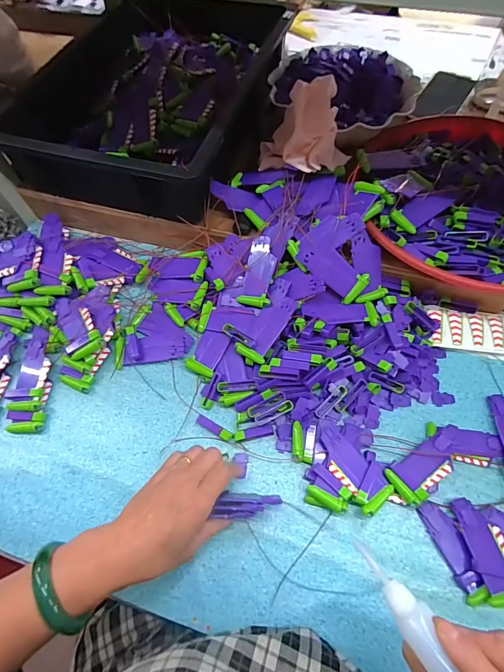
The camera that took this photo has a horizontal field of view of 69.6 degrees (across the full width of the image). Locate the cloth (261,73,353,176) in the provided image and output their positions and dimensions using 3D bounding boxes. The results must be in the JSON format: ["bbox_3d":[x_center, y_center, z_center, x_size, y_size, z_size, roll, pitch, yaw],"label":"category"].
[{"bbox_3d":[0.069,-0.271,0.465,0.113,0.081,0.107,6,62,5],"label":"cloth"}]

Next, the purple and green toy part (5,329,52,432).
[{"bbox_3d":[-0.274,0.053,0.454,0.045,0.020,0.133,-4,62,0],"label":"purple and green toy part"}]

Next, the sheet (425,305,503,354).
[{"bbox_3d":[0.325,-0.002,0.455,0.193,0.007,0.057,7,64,8],"label":"sheet"}]

